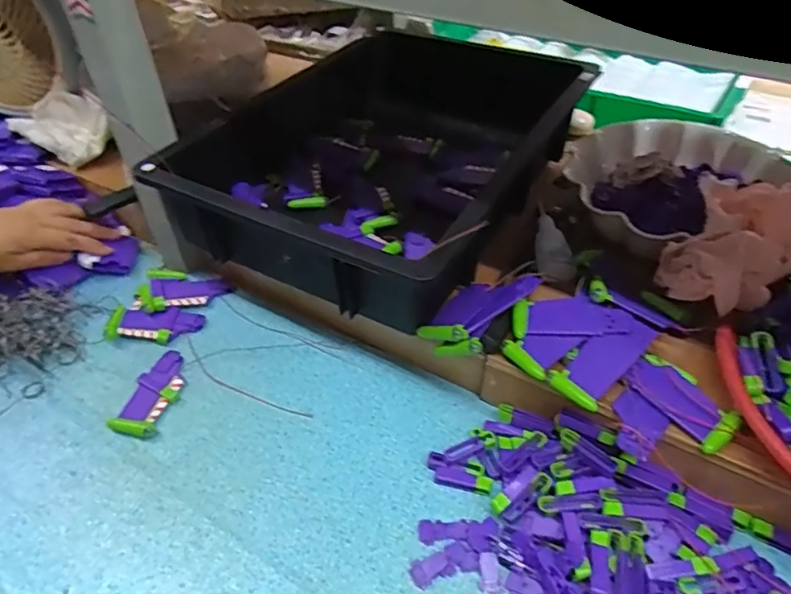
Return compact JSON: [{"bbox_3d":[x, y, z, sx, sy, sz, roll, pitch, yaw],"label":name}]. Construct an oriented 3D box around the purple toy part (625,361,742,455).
[{"bbox_3d":[0.211,0.077,0.415,0.037,0.012,0.077,-27,49,-24],"label":"purple toy part"}]

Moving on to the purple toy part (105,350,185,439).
[{"bbox_3d":[-0.218,0.087,0.510,0.042,0.010,0.090,10,44,13],"label":"purple toy part"}]

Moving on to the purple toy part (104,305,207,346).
[{"bbox_3d":[-0.244,0.028,0.566,0.090,0.018,0.041,1,43,4],"label":"purple toy part"}]

